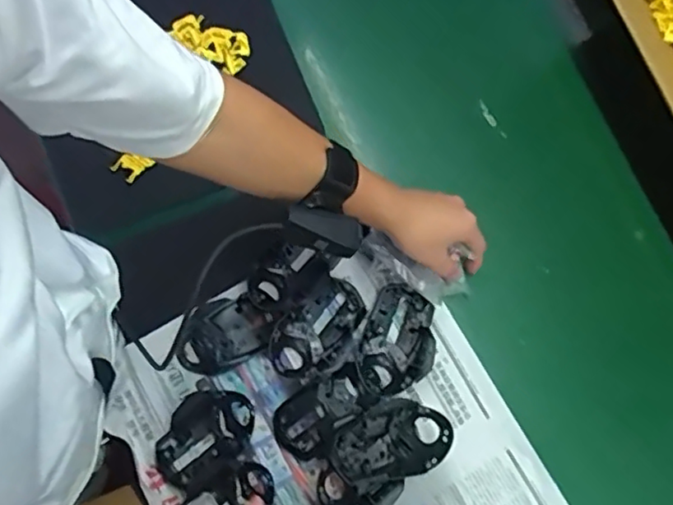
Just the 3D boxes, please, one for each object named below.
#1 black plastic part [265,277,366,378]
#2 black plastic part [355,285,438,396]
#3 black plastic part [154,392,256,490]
[{"bbox_3d":[-0.022,0.081,0.646,0.115,0.032,0.057,-40,81,-8],"label":"black plastic part"},{"bbox_3d":[0.065,0.094,0.642,0.074,0.034,0.109,19,79,4],"label":"black plastic part"},{"bbox_3d":[-0.137,0.187,0.621,0.120,0.038,0.076,-44,82,-8],"label":"black plastic part"}]

